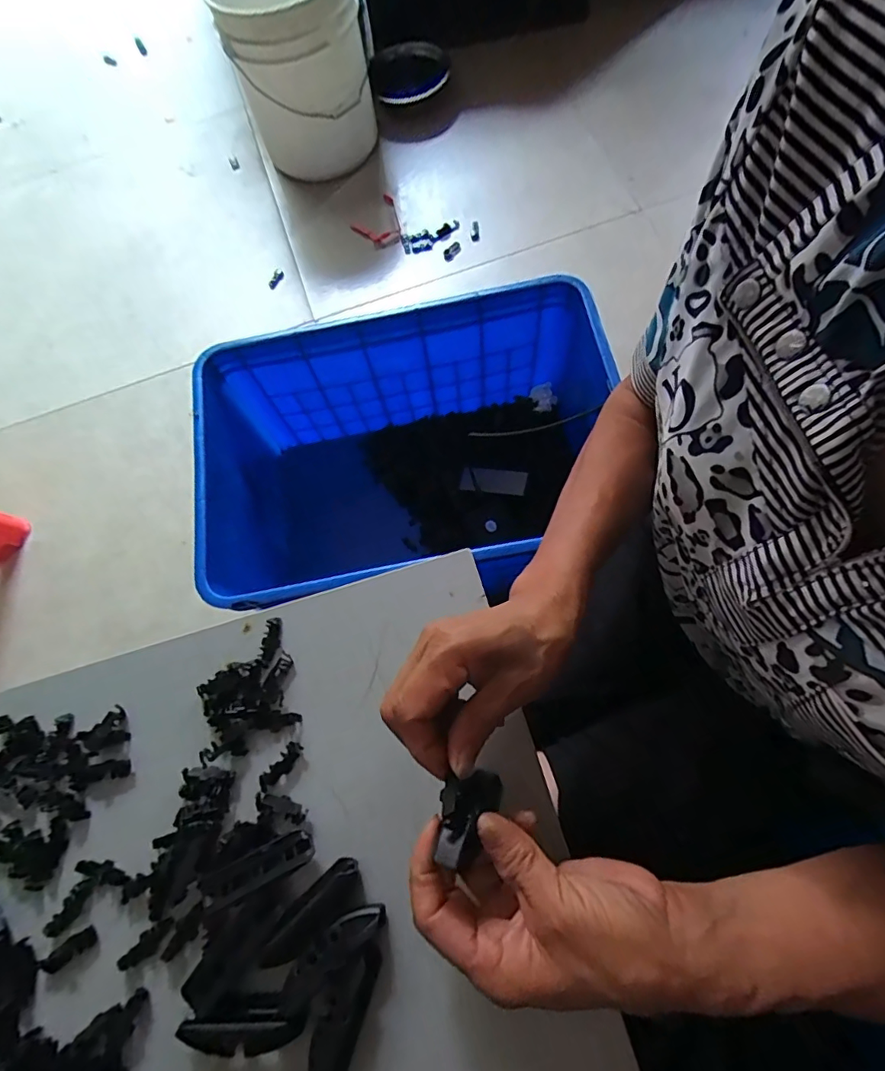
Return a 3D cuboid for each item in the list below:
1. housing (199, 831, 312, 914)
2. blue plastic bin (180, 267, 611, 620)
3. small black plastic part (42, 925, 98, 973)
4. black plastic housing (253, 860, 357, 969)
[{"bbox_3d":[-0.115,0.205,0.316,0.073,0.017,0.020,-25,71,-6],"label":"housing"},{"bbox_3d":[-0.028,-0.109,0.849,0.645,0.328,0.393,-14,70,0],"label":"blue plastic bin"},{"bbox_3d":[-0.233,0.258,0.318,0.035,0.004,0.013,-32,72,-9],"label":"small black plastic part"},{"bbox_3d":[-0.080,0.227,0.307,0.069,0.020,0.021,-43,74,-12],"label":"black plastic housing"}]

